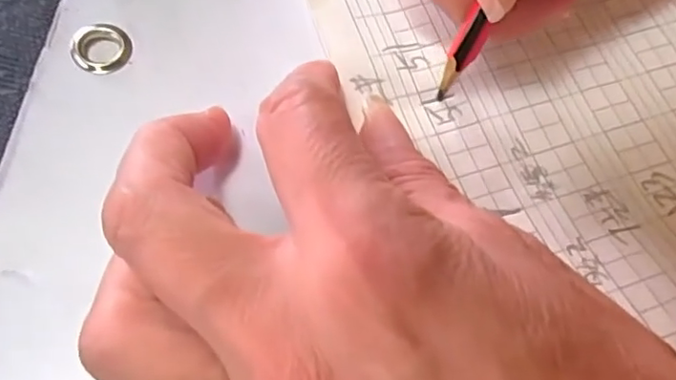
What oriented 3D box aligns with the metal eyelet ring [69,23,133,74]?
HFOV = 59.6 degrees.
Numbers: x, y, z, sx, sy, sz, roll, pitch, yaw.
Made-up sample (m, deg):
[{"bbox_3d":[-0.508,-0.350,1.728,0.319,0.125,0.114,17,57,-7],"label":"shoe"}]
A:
[{"bbox_3d":[-0.066,-0.040,0.164,0.015,0.004,0.015,1,66,-3],"label":"metal eyelet ring"}]

